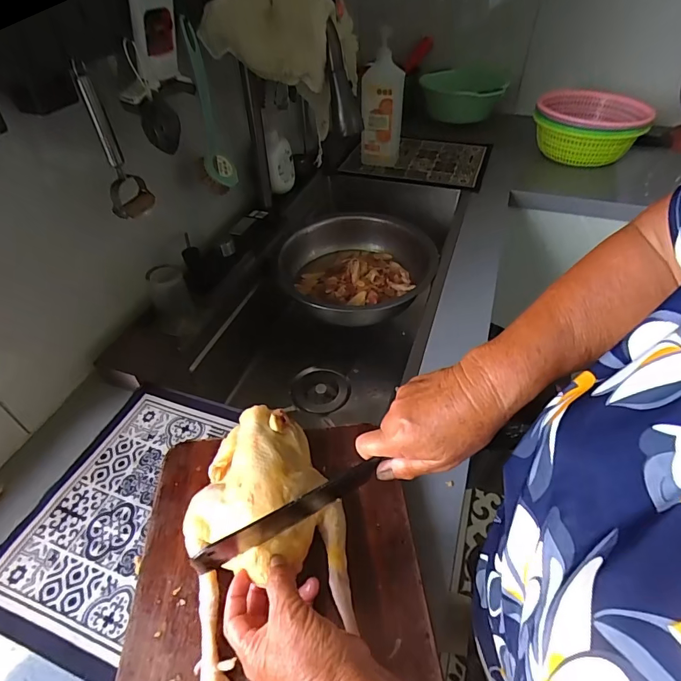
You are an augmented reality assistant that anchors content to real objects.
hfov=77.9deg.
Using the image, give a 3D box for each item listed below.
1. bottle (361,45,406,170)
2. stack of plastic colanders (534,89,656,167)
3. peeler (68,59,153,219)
[{"bbox_3d":[0.102,-0.557,1.033,0.098,0.260,0.060,2,45,4],"label":"bottle"},{"bbox_3d":[0.637,-0.555,1.096,0.247,0.119,0.232,17,48,18],"label":"stack of plastic colanders"},{"bbox_3d":[-0.281,-0.241,0.518,0.049,0.174,0.040,-19,47,-17],"label":"peeler"}]

